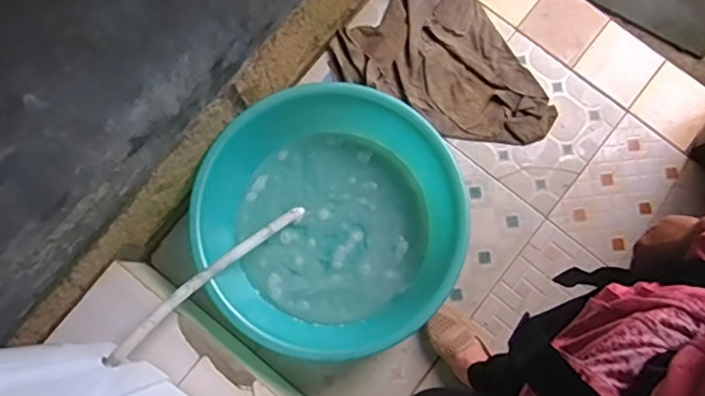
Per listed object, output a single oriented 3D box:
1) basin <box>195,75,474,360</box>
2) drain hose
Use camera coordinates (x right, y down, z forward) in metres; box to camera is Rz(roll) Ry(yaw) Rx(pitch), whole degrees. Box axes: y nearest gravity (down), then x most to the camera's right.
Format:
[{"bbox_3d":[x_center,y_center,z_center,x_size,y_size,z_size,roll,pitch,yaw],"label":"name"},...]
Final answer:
[{"bbox_3d":[-0.042,0.044,1.176,0.505,0.160,0.484,0,79,-1],"label":"basin"},{"bbox_3d":[-0.248,0.136,1.089,0.030,0.041,0.474,44,48,7],"label":"drain hose"}]

